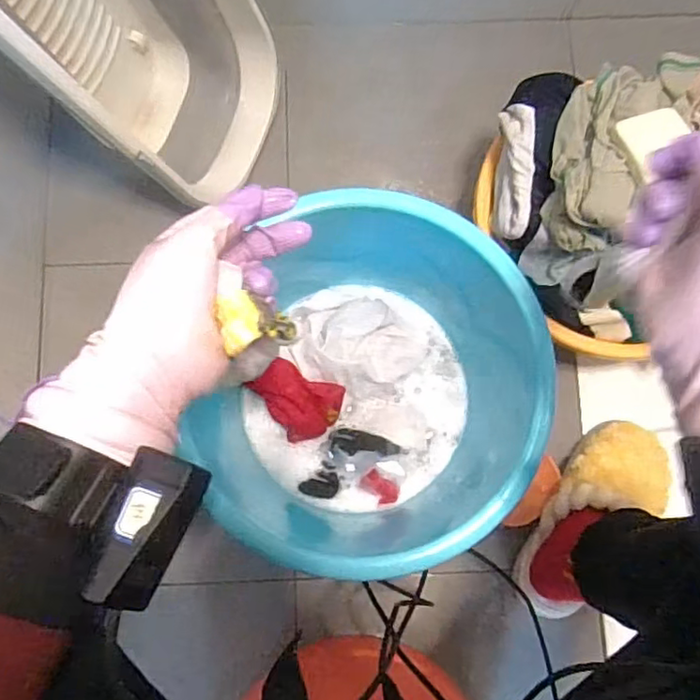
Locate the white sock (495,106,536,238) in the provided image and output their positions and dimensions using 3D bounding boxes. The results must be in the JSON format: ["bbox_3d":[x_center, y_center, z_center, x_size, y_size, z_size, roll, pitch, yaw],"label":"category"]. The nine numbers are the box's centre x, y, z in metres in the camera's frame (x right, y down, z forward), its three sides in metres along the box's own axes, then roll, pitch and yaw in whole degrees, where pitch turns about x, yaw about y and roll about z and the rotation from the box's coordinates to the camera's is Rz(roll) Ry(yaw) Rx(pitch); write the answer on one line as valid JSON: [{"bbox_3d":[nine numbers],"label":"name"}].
[{"bbox_3d":[0.169,-0.183,0.629,0.027,0.062,0.134,2,93,-1],"label":"white sock"}]

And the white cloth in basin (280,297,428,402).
[{"bbox_3d":[0.008,-0.007,0.649,0.143,0.045,0.101,17,80,2],"label":"white cloth in basin"}]

